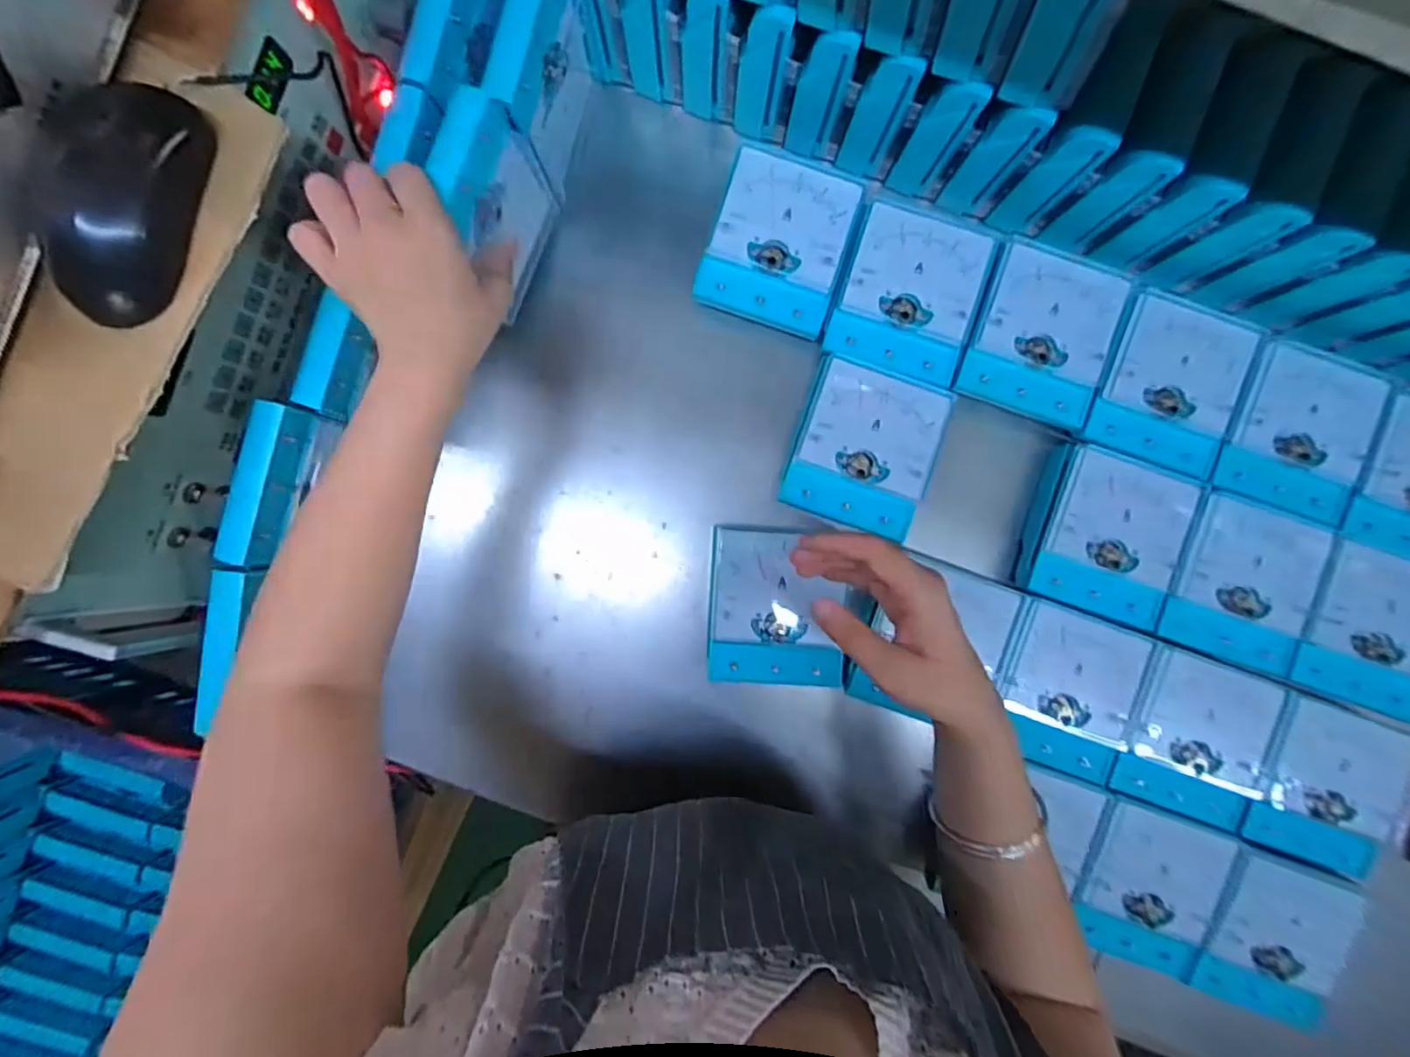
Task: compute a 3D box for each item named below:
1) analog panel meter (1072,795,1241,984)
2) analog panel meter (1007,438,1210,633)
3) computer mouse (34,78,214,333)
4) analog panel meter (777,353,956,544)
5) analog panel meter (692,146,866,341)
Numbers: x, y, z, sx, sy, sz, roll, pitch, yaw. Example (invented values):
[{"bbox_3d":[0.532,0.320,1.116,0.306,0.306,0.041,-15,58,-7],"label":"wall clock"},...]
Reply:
[{"bbox_3d":[0.319,0.262,0.446,0.099,0.024,0.116,18,90,0],"label":"analog panel meter"},{"bbox_3d":[0.295,0.006,0.454,0.097,0.037,0.112,19,90,0],"label":"analog panel meter"},{"bbox_3d":[-0.283,-0.155,0.289,0.062,0.038,0.105,12,90,0],"label":"computer mouse"},{"bbox_3d":[0.116,-0.059,0.454,0.097,0.030,0.112,18,90,0],"label":"analog panel meter"},{"bbox_3d":[0.054,-0.207,0.456,0.096,0.033,0.112,18,90,0],"label":"analog panel meter"}]

